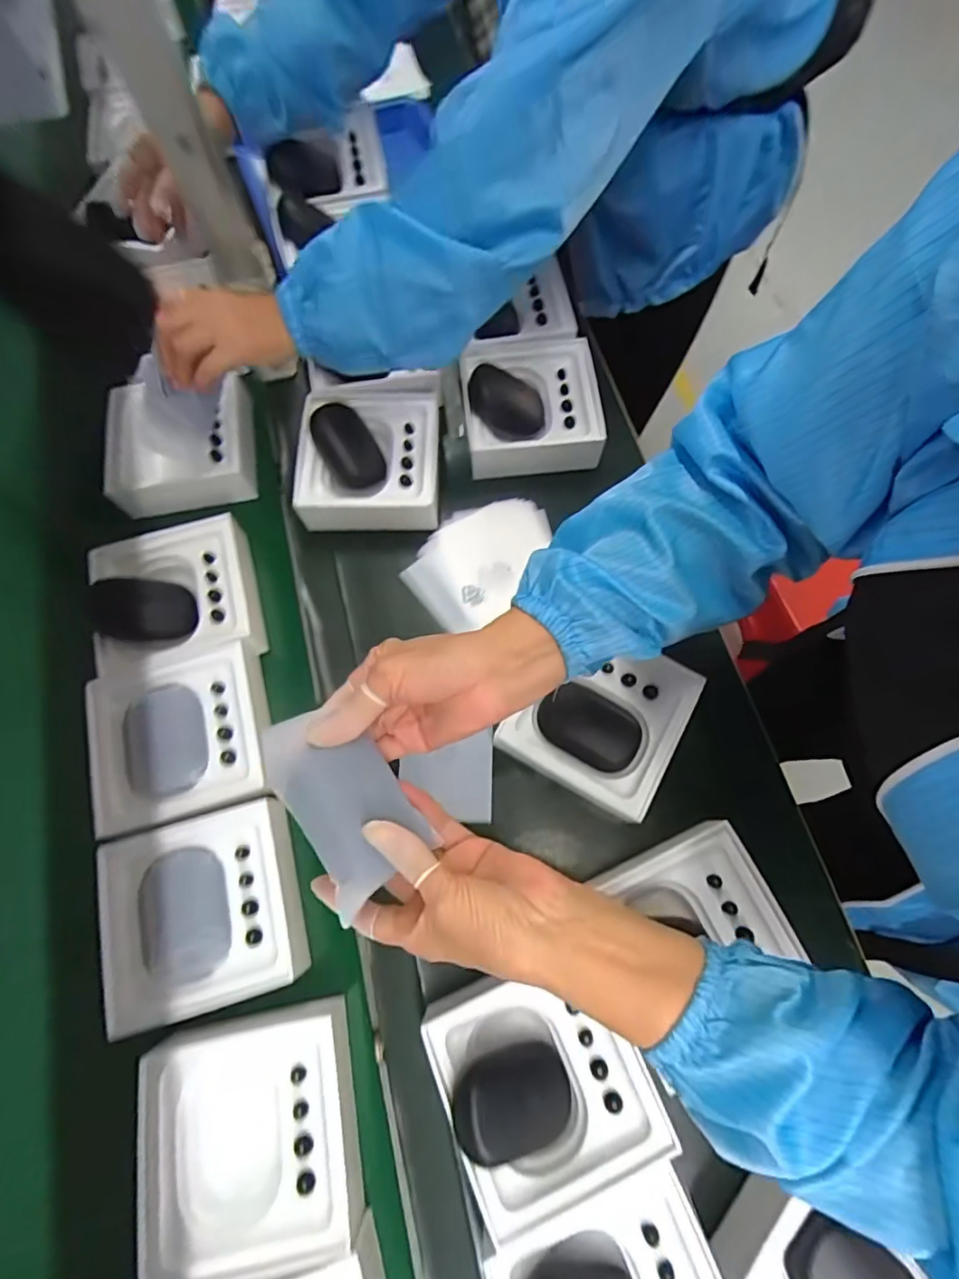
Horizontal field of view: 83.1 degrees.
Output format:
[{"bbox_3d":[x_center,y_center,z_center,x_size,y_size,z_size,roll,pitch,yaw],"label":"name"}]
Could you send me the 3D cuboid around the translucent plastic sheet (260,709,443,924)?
[{"bbox_3d":[-0.079,0.092,0.318,0.060,0.016,0.109,-31,92,-24],"label":"translucent plastic sheet"}]

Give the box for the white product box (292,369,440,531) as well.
[{"bbox_3d":[-0.111,-0.192,0.558,0.139,0.054,0.154,-1,72,1],"label":"white product box"}]

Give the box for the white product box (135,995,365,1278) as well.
[{"bbox_3d":[-0.163,0.348,0.384,0.139,0.045,0.142,-14,72,-3],"label":"white product box"}]

